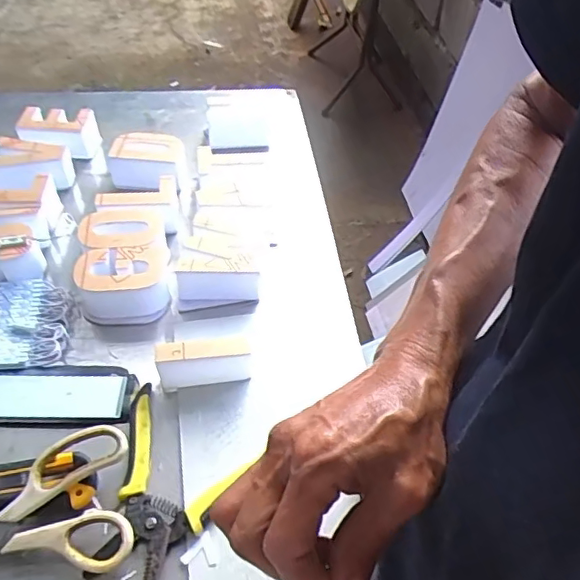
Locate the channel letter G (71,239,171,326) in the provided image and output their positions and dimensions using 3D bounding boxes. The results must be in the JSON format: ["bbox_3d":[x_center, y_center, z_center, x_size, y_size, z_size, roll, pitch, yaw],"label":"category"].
[{"bbox_3d":[-0.160,-0.007,0.566,0.093,0.048,0.070,-19,51,-17],"label":"channel letter G"}]

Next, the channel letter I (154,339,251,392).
[{"bbox_3d":[-0.076,0.066,0.505,0.079,0.048,0.018,-7,49,-7],"label":"channel letter I"}]

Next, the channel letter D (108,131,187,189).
[{"bbox_3d":[-0.170,-0.156,0.697,0.083,0.052,0.065,9,49,7],"label":"channel letter D"}]

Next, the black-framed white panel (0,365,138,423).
[{"bbox_3d":[-0.212,0.091,0.504,0.144,0.014,0.052,-1,48,-2],"label":"black-framed white panel"}]

